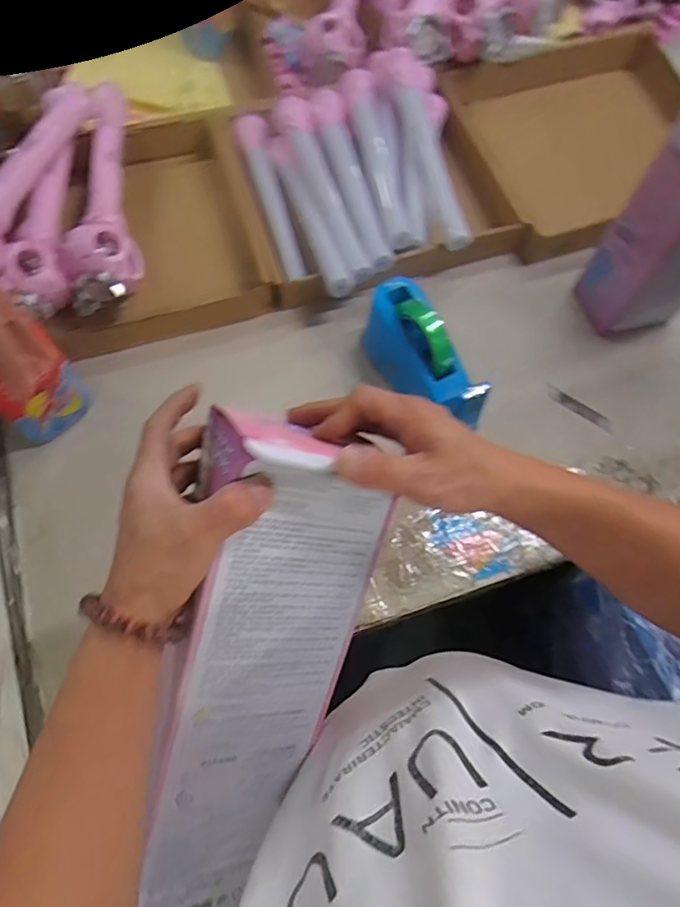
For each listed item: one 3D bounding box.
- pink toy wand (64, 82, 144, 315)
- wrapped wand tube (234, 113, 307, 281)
[{"bbox_3d":[-0.316,-0.367,0.744,0.084,0.080,0.368,-1,69,-3],"label":"pink toy wand"},{"bbox_3d":[-0.099,-0.380,0.781,0.042,0.032,0.299,-16,71,-8],"label":"wrapped wand tube"}]

